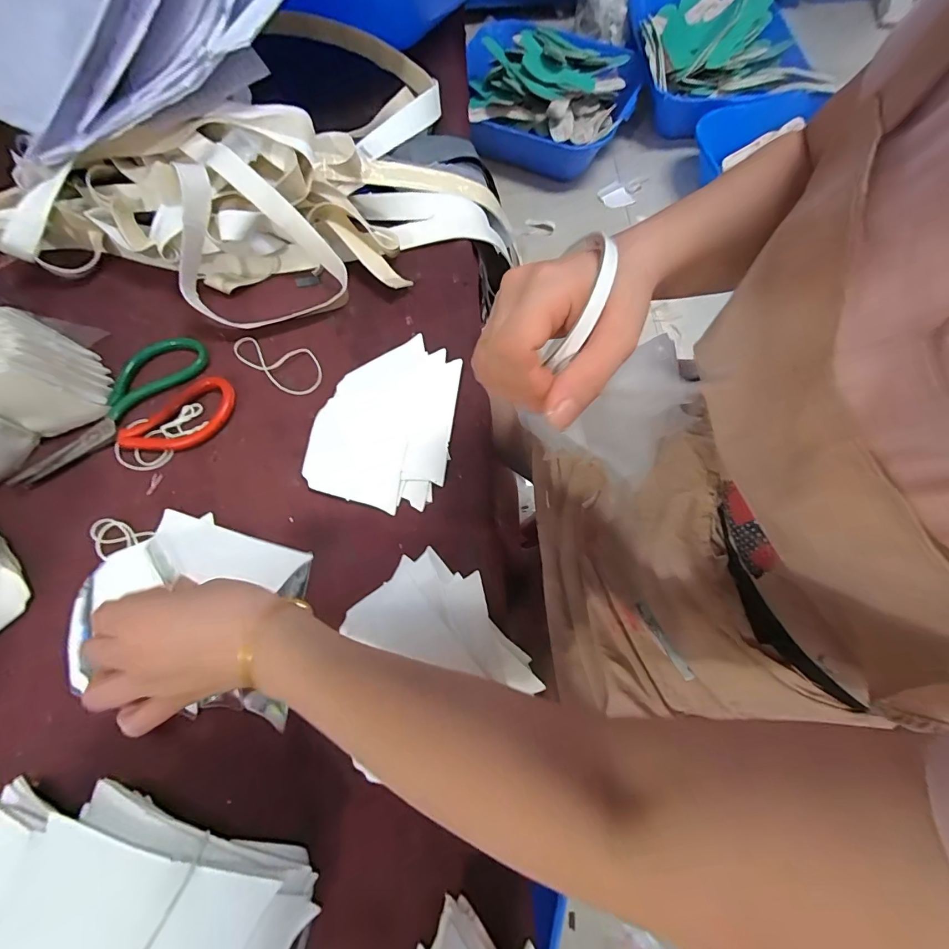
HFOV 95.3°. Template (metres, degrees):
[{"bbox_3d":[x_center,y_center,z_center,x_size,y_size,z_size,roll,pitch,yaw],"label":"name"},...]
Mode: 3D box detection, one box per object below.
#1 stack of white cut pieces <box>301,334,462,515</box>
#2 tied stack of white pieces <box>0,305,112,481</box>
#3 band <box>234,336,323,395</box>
[{"bbox_3d":[-0.078,-0.052,0.390,0.118,0.007,0.161,10,71,5],"label":"stack of white cut pieces"},{"bbox_3d":[-0.390,-0.070,0.354,0.120,0.086,0.071,-40,74,-12],"label":"tied stack of white pieces"},{"bbox_3d":[-0.187,-0.111,0.413,0.096,0.011,0.045,34,78,9],"label":"band"}]

